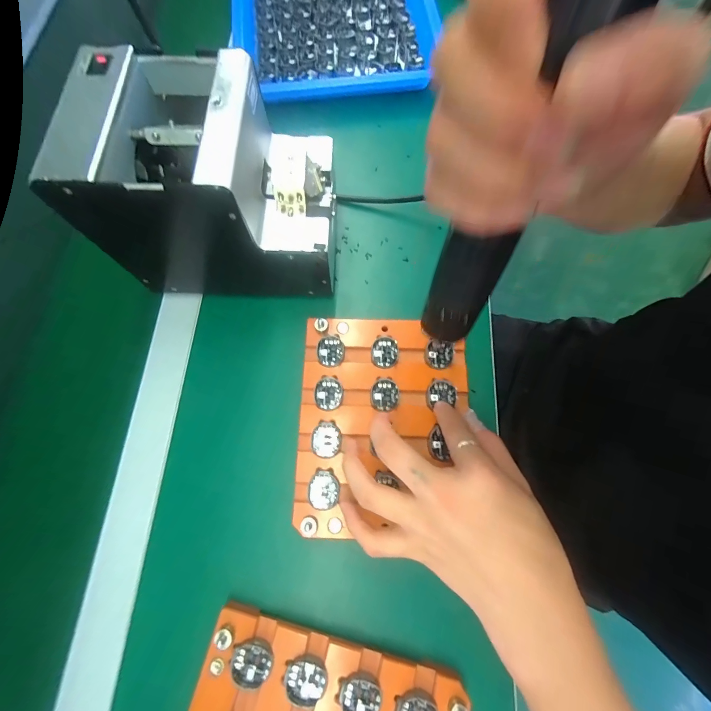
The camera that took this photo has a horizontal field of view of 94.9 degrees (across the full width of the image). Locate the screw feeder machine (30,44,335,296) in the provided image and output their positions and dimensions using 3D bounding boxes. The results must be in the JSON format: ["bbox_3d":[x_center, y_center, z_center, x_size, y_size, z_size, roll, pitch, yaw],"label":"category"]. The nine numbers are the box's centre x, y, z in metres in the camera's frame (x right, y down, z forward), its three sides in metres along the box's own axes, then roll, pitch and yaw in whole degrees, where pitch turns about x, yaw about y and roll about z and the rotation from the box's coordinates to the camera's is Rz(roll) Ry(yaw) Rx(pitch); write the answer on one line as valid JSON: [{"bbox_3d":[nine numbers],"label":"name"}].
[{"bbox_3d":[-0.110,-0.141,0.279,0.174,0.139,0.122,1,72,1],"label":"screw feeder machine"}]

